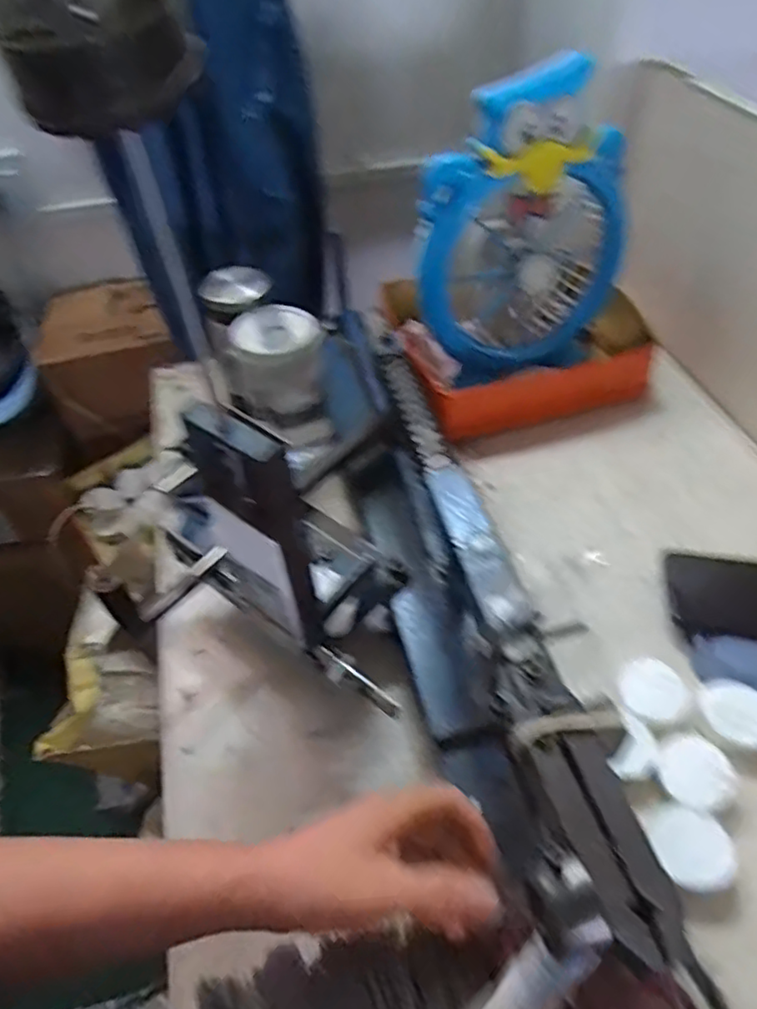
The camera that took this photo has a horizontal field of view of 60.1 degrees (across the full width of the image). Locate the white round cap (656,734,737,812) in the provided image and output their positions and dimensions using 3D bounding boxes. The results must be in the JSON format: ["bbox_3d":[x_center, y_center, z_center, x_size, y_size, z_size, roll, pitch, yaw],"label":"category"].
[{"bbox_3d":[0.213,0.180,0.440,0.042,0.014,0.049,-43,59,6],"label":"white round cap"}]

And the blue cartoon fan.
[{"bbox_3d":[0.148,-0.272,0.679,0.224,0.286,0.100,-23,51,-16],"label":"blue cartoon fan"}]

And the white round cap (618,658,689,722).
[{"bbox_3d":[0.200,0.135,0.477,0.044,0.012,0.041,-2,49,2],"label":"white round cap"}]

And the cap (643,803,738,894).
[{"bbox_3d":[0.194,0.215,0.410,0.045,0.023,0.050,-16,50,-10],"label":"cap"}]

